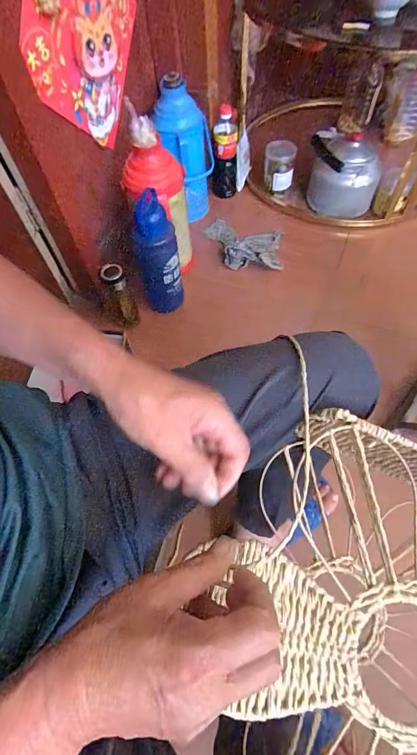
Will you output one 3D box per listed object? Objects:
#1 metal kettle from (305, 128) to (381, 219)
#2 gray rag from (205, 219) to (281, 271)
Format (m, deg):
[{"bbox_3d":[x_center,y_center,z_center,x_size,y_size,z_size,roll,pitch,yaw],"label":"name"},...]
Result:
[{"bbox_3d":[0.423,-0.657,1.128,0.201,0.170,0.204,6,62,6],"label":"metal kettle"},{"bbox_3d":[0.107,-0.430,1.108,0.246,0.062,0.211,4,62,4],"label":"gray rag"}]

